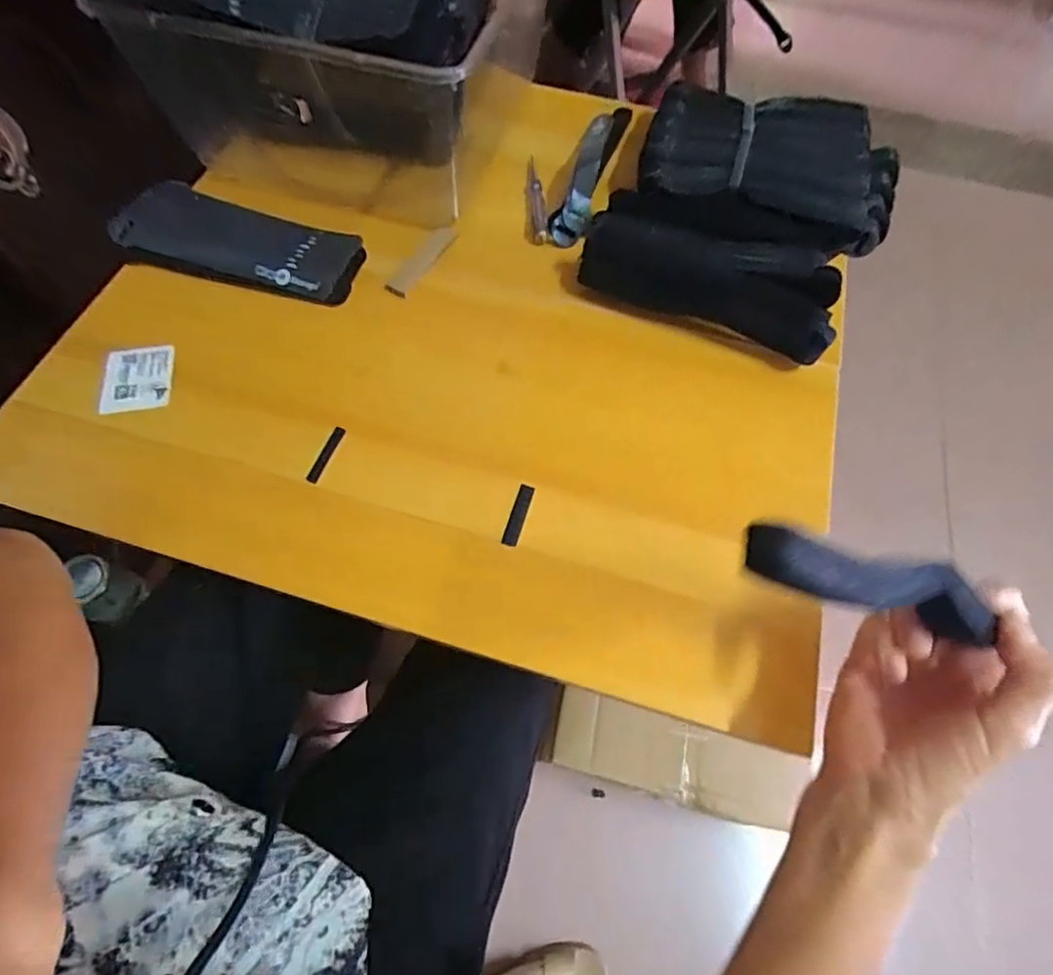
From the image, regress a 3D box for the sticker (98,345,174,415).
[{"bbox_3d":[-0.293,-0.081,0.429,0.049,0.007,0.057,-10,69,-5],"label":"sticker"}]

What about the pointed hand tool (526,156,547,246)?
[{"bbox_3d":[0.010,-0.271,0.544,0.018,0.018,0.127,1,64,0],"label":"pointed hand tool"}]

